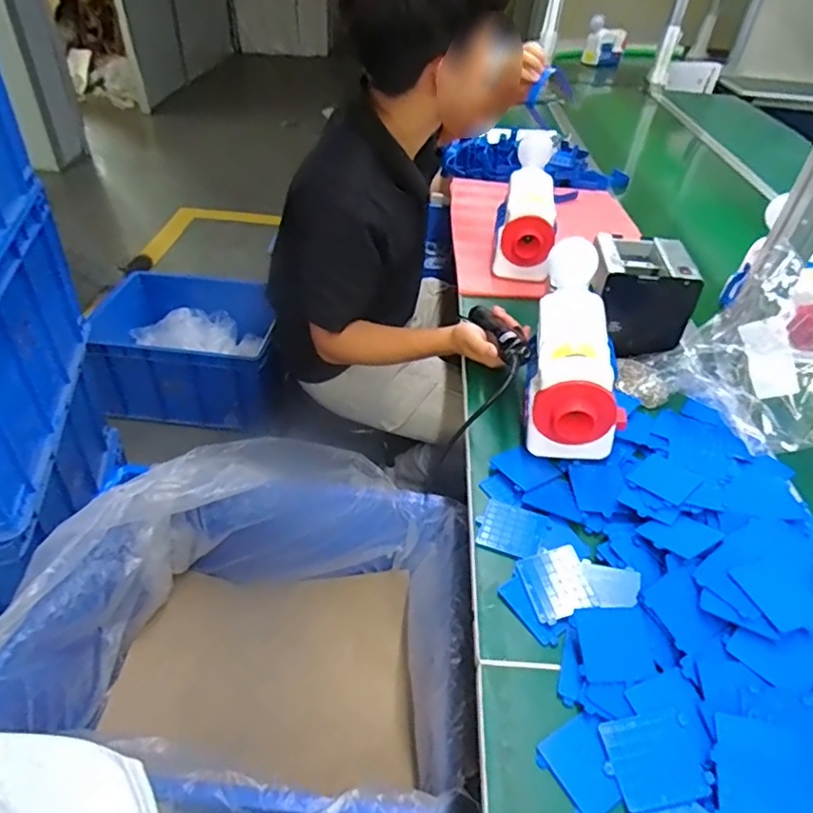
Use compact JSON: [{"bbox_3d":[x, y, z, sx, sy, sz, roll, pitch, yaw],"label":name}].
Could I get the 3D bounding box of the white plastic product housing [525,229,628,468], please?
[{"bbox_3d":[0.206,-0.076,0.674,0.109,0.097,0.265,5,73,0],"label":"white plastic product housing"}]

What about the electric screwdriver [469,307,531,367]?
[{"bbox_3d":[0.127,-0.104,0.796,0.033,0.034,0.197,-6,27,-12],"label":"electric screwdriver"}]

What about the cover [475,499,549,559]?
[{"bbox_3d":[0.112,0.132,0.612,0.069,0.011,0.060,19,43,15],"label":"cover"}]

